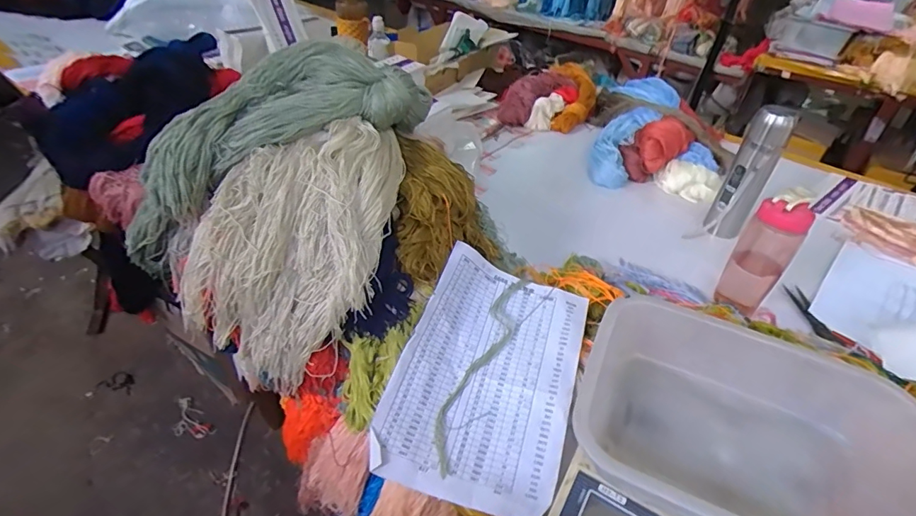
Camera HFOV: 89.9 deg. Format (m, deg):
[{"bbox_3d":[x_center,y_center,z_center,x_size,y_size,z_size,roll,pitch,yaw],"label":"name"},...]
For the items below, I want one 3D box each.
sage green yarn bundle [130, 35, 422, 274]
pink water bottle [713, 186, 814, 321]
[{"bbox_3d":[-0.239,-0.132,0.556,0.418,0.143,0.091,-32,46,-4],"label":"sage green yarn bundle"},{"bbox_3d":[0.439,-0.011,0.659,0.066,0.186,0.057,28,44,26],"label":"pink water bottle"}]

